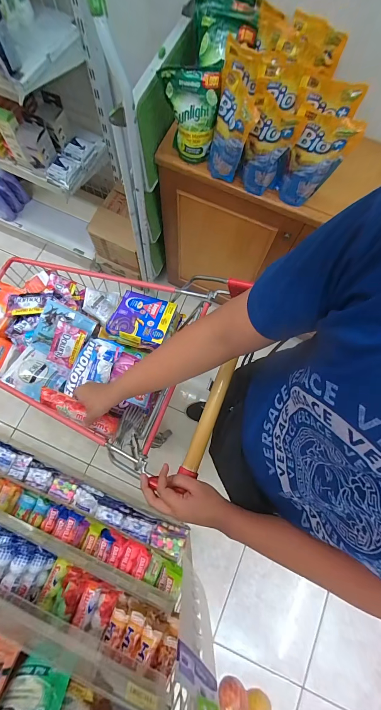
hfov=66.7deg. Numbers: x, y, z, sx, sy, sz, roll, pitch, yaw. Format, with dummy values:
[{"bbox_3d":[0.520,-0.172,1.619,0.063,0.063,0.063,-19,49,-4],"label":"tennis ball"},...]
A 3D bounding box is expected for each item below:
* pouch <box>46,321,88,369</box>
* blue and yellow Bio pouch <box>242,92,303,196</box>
[{"bbox_3d":[-0.313,-0.024,0.729,0.070,0.010,0.107,25,103,-7],"label":"pouch"},{"bbox_3d":[0.191,-0.509,0.730,0.107,0.215,0.042,22,77,4],"label":"blue and yellow Bio pouch"}]

